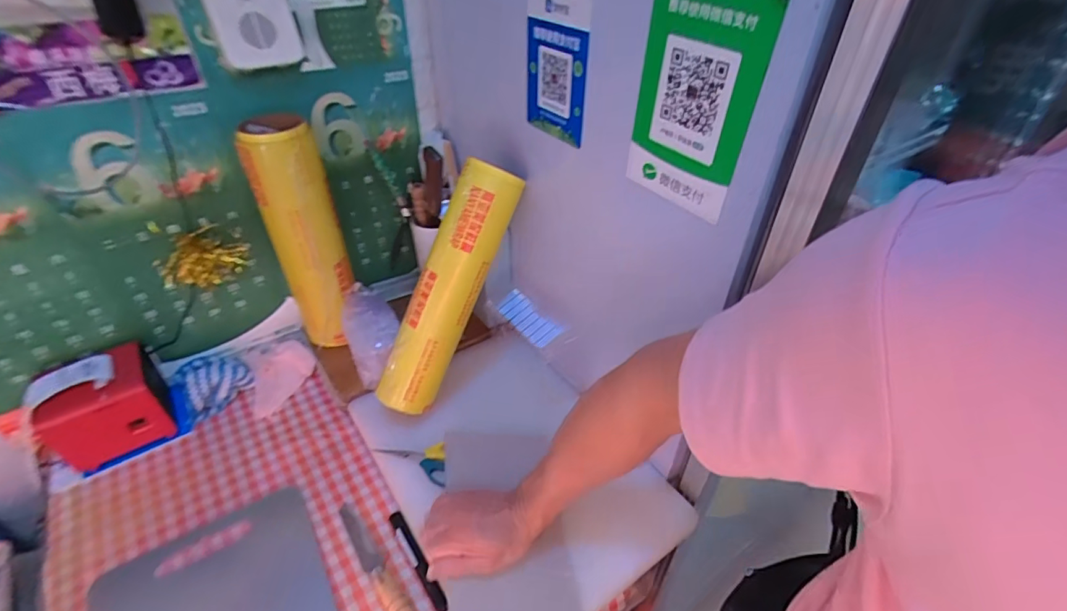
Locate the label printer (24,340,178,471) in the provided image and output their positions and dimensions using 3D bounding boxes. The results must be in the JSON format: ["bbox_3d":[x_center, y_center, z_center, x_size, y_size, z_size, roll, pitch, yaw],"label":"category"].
[{"bbox_3d":[-0.619,0.135,0.707,0.126,0.124,0.127,-23,45,-26],"label":"label printer"}]

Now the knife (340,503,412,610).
[{"bbox_3d":[-0.191,0.311,0.585,0.020,0.026,0.200,-27,47,-30],"label":"knife"}]

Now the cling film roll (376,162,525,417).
[{"bbox_3d":[-0.127,-0.022,0.694,0.083,0.367,0.069,29,10,30],"label":"cling film roll"}]

